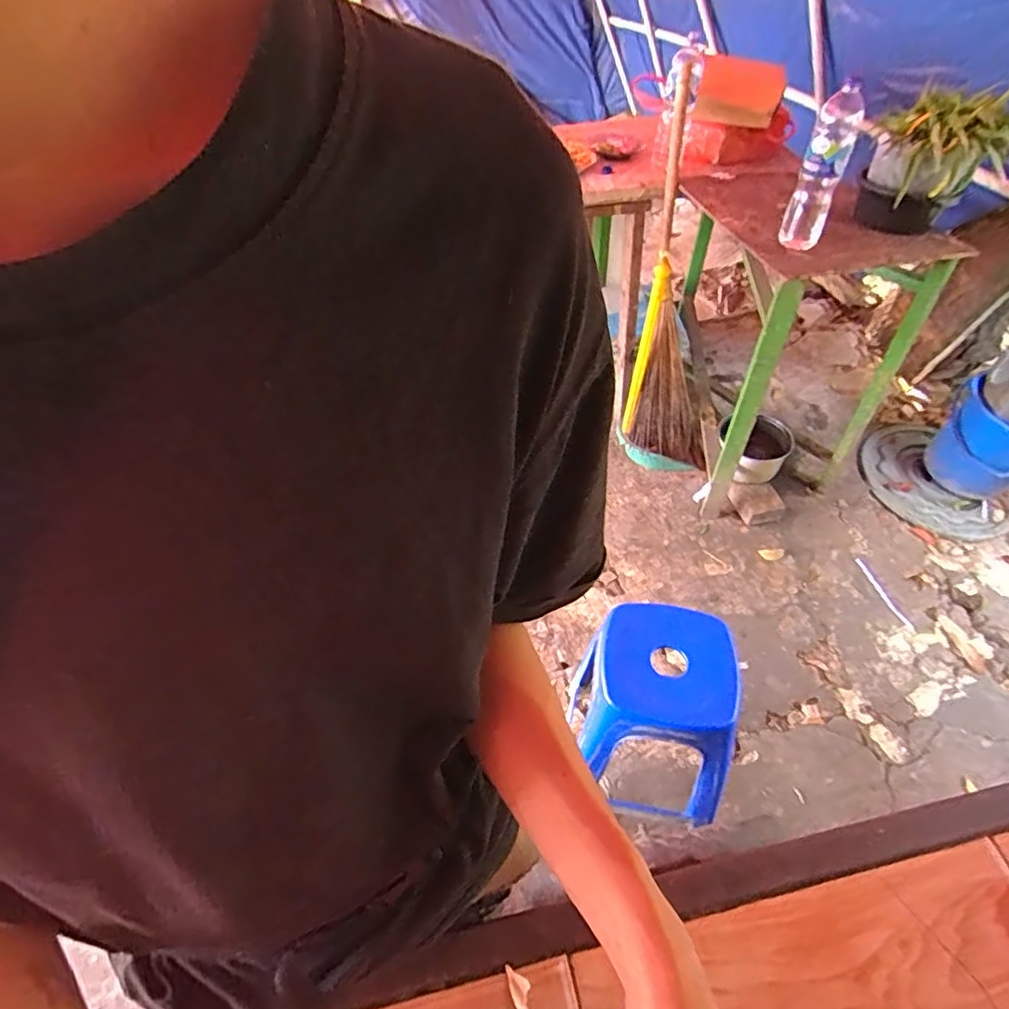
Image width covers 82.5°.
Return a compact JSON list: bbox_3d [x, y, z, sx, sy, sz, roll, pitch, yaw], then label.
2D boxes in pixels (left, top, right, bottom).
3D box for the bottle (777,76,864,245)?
[{"bbox_3d":[0.695,-0.730,1.256,0.095,0.270,0.096,22,52,18],"label":"bottle"}]

